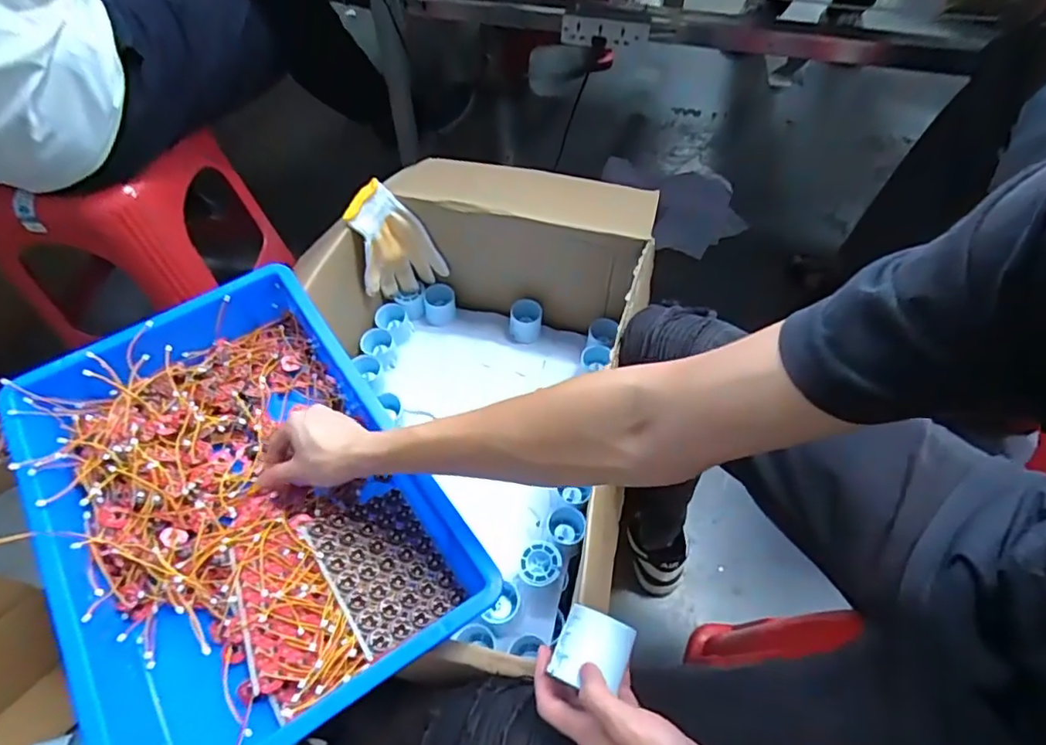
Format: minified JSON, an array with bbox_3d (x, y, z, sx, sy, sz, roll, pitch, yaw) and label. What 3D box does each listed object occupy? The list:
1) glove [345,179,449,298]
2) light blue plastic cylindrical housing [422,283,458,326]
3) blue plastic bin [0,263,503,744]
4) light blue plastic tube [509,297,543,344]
[{"bbox_3d":[-0.194,-0.194,0.869,0.134,0.196,0.055,-28,61,-18],"label":"glove"},{"bbox_3d":[-0.141,-0.114,0.962,0.054,0.045,0.057,0,56,0],"label":"light blue plastic cylindrical housing"},{"bbox_3d":[-0.259,0.116,0.518,0.287,0.077,0.420,-32,63,-21],"label":"blue plastic bin"},{"bbox_3d":[0.004,-0.086,0.944,0.053,0.055,0.049,0,56,0],"label":"light blue plastic tube"}]

